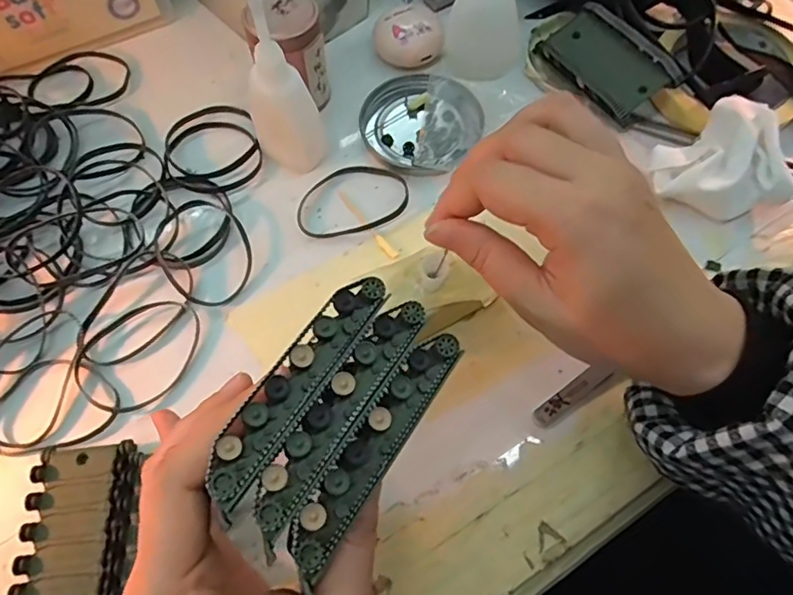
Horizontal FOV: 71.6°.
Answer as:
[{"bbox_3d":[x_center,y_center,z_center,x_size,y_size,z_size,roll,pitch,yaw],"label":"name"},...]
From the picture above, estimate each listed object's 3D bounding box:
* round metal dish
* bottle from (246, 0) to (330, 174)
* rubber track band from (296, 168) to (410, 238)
[{"bbox_3d":[0.015,-0.116,0.364,0.076,0.008,0.076,2,64,-3],"label":"round metal dish"},{"bbox_3d":[-0.062,-0.114,0.304,0.039,0.111,0.032,40,68,14],"label":"bottle"},{"bbox_3d":[-0.027,-0.062,0.339,0.070,0.004,0.048,-9,65,-8],"label":"rubber track band"}]

